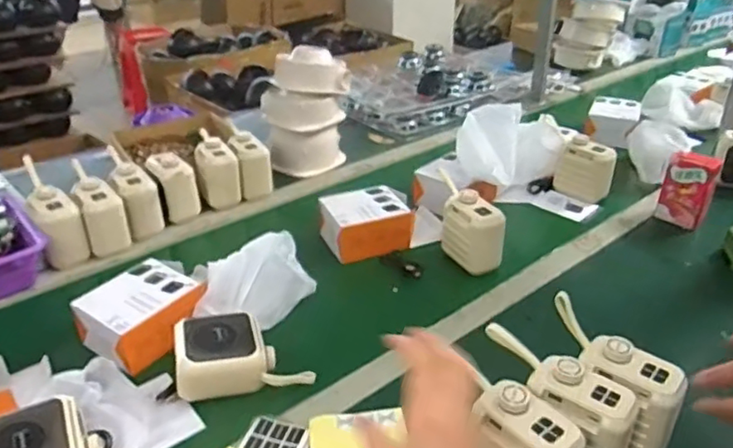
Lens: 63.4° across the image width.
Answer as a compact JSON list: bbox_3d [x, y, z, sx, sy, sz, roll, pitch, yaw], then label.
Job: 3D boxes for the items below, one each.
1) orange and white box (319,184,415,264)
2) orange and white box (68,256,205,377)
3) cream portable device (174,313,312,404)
[{"bbox_3d":[-0.001,-0.008,0.895,0.129,0.065,0.111,-9,31,-16],"label":"orange and white box"},{"bbox_3d":[-0.267,0.106,0.707,0.104,0.058,0.118,24,39,35],"label":"orange and white box"},{"bbox_3d":[-0.137,0.140,0.650,0.144,0.048,0.088,-6,32,-9],"label":"cream portable device"}]

